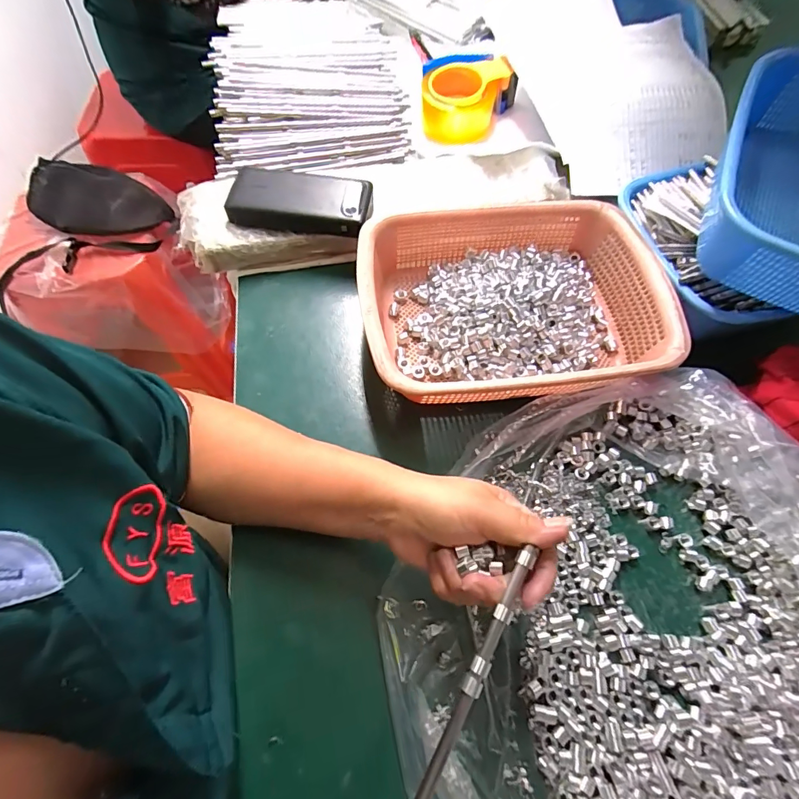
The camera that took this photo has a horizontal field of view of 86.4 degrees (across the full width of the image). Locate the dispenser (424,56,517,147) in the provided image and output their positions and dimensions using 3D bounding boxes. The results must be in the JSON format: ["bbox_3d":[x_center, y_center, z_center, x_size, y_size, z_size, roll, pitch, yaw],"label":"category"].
[{"bbox_3d":[0.099,-0.421,0.602,0.133,0.059,0.095,2,64,-1],"label":"dispenser"}]

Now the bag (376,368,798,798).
[{"bbox_3d":[0.227,0.191,0.301,0.455,0.083,0.461,-27,68,-14],"label":"bag"}]

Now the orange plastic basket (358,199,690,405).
[{"bbox_3d":[0.111,-0.094,0.439,0.294,0.076,0.214,-6,65,-5],"label":"orange plastic basket"}]

